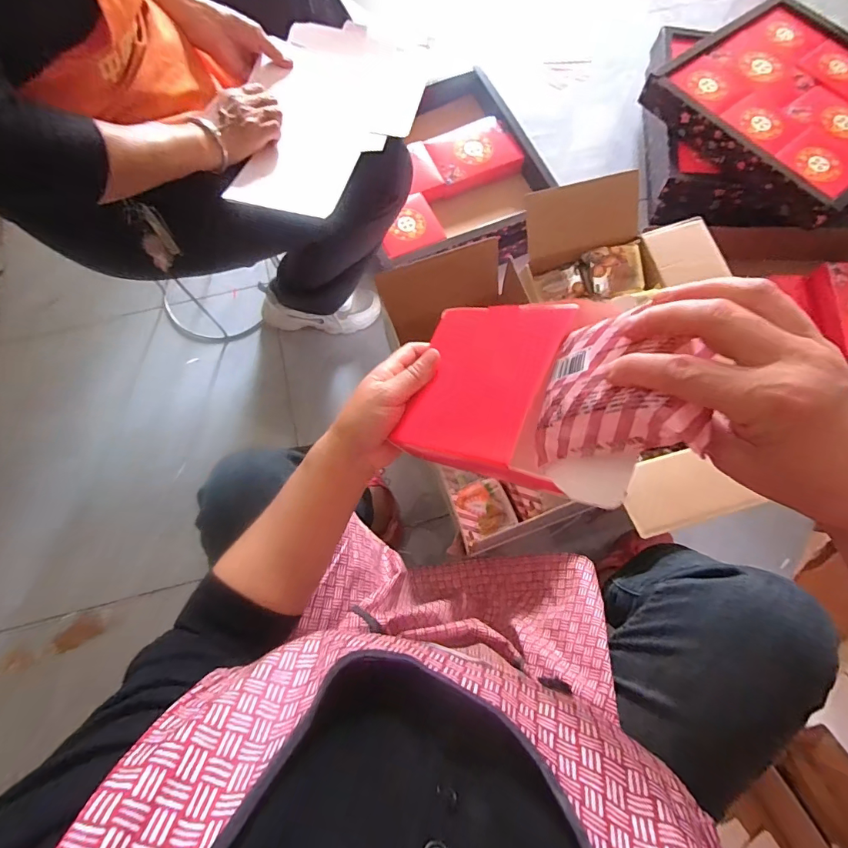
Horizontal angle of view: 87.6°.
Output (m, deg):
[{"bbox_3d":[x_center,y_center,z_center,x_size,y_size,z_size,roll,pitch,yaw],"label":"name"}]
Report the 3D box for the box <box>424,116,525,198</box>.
[{"bbox_3d":[0.116,-0.618,1.016,0.198,0.047,0.157,-21,74,-6],"label":"box"}]

